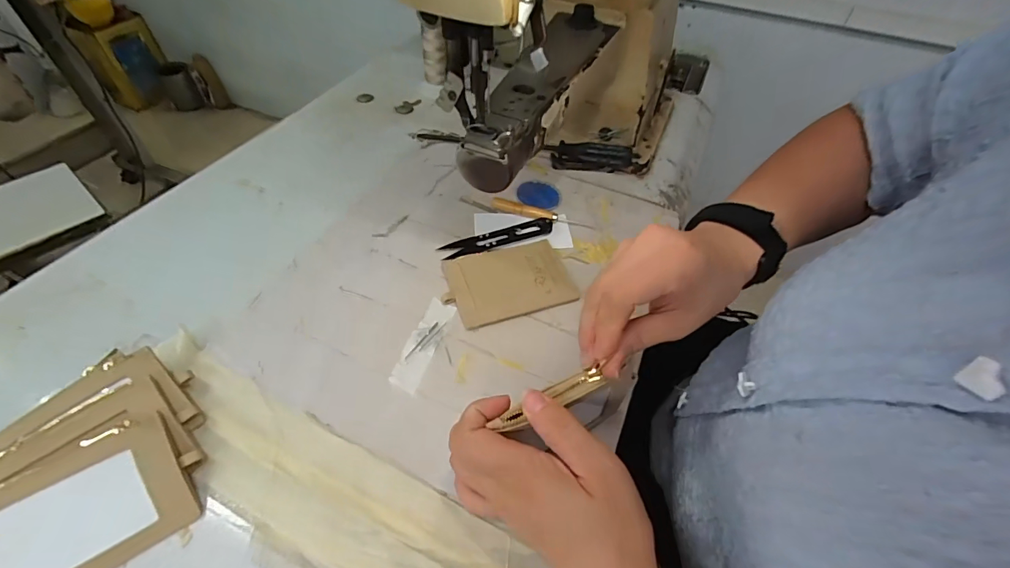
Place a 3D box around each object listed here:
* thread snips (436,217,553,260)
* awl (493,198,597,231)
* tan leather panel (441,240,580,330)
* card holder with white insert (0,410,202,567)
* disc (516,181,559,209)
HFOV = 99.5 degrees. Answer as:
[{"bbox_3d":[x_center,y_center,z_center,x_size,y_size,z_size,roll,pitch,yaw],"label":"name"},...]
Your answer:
[{"bbox_3d":[-0.006,-0.045,0.431,0.120,0.009,0.029,-17,54,-17],"label":"thread snips"},{"bbox_3d":[0.040,-0.074,0.455,0.110,0.015,0.013,10,51,4],"label":"awl"},{"bbox_3d":[0.003,-0.005,0.391,0.115,0.009,0.074,-13,53,-14],"label":"tan leather panel"},{"bbox_3d":[-0.250,0.135,0.248,0.107,0.008,0.074,-28,83,-27],"label":"card holder with white insert"},{"bbox_3d":[0.037,-0.099,0.477,0.047,0.012,0.045,2,51,-2],"label":"disc"}]

